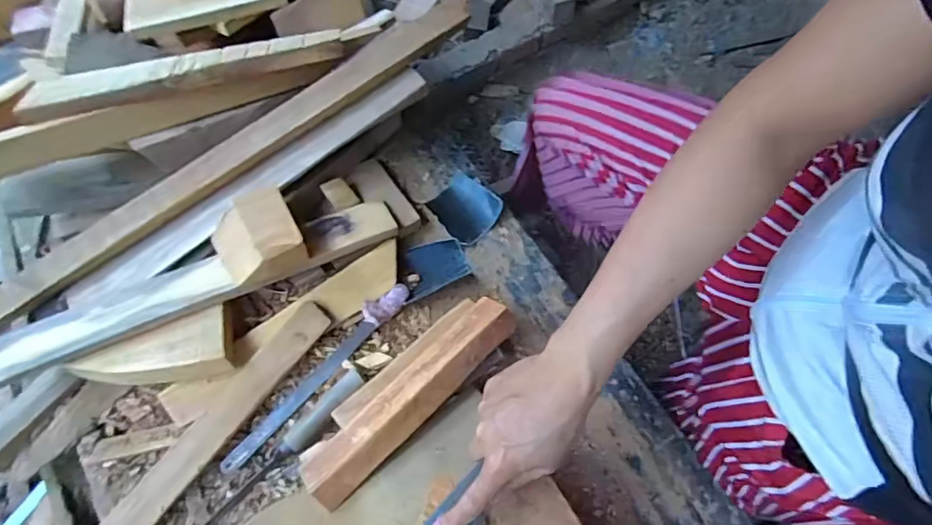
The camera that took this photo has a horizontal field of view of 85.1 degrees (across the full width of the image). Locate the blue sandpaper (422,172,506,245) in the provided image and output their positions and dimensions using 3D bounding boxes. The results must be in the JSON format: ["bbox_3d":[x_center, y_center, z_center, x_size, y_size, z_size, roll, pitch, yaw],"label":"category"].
[{"bbox_3d":[-0.004,-0.085,0.765,0.107,0.036,0.098,40,69,18],"label":"blue sandpaper"}]

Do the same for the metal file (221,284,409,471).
[{"bbox_3d":[-0.182,0.138,0.640,0.034,0.040,0.301,37,68,16],"label":"metal file"}]

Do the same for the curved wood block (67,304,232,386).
[{"bbox_3d":[-0.366,0.120,0.607,0.171,0.044,0.080,-25,66,-14],"label":"curved wood block"}]

